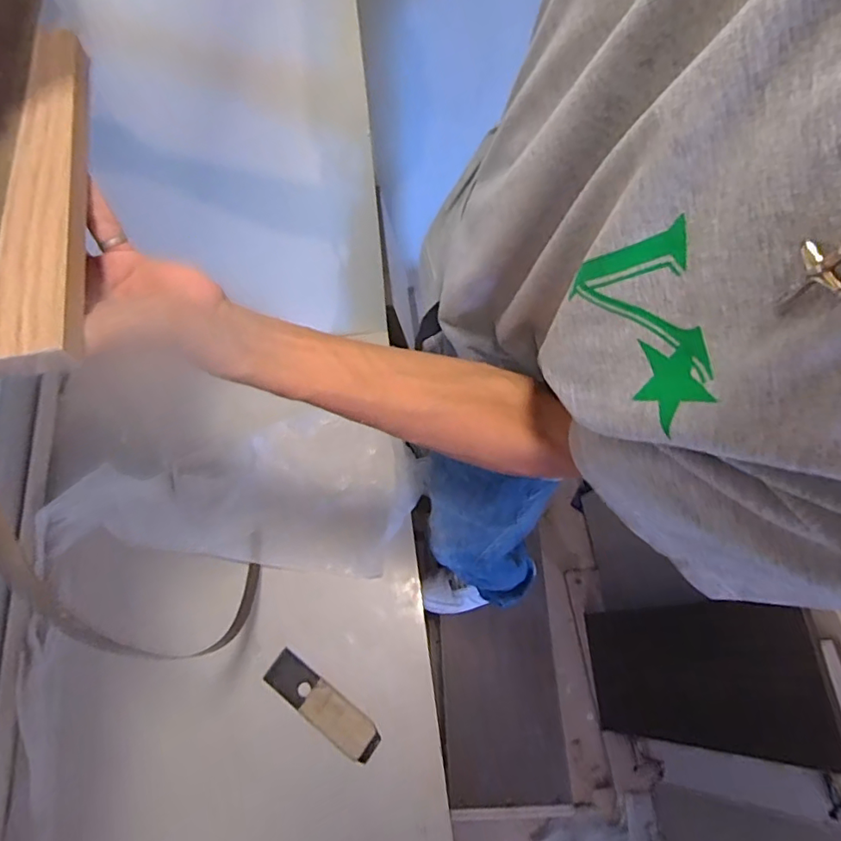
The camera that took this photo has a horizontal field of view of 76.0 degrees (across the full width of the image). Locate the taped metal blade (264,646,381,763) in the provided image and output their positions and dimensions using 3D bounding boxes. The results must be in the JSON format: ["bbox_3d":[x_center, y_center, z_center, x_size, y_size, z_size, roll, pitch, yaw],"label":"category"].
[{"bbox_3d":[-0.136,0.391,0.738,0.177,0.011,0.051,34,72,12],"label":"taped metal blade"}]

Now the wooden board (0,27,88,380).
[{"bbox_3d":[-0.203,-0.127,0.292,0.045,0.014,0.226,-9,69,-5],"label":"wooden board"}]

